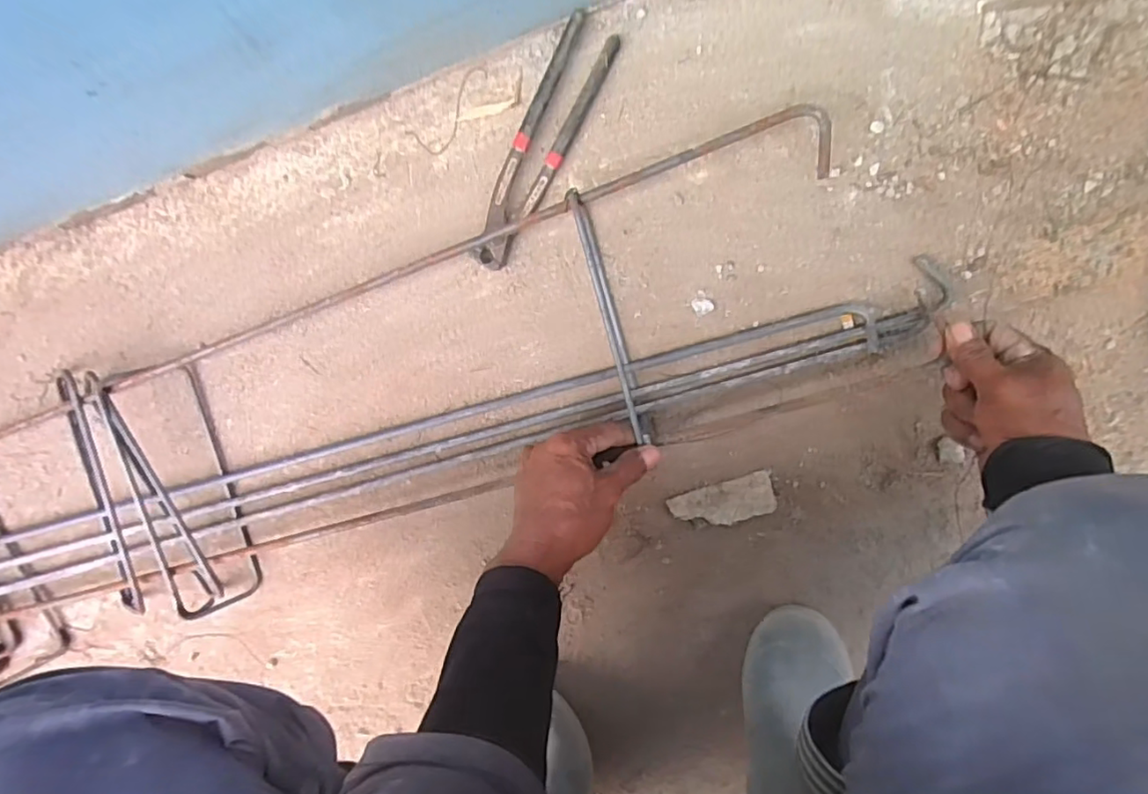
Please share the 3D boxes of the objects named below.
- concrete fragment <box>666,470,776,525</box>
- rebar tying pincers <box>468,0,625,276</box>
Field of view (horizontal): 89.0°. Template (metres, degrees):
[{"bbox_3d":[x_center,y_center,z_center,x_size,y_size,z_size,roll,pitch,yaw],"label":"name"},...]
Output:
[{"bbox_3d":[0.142,0.102,0.554,0.097,0.011,0.041,-16,97,5],"label":"concrete fragment"},{"bbox_3d":[-0.030,-0.213,0.502,0.044,0.026,0.214,28,99,-2],"label":"rebar tying pincers"}]

